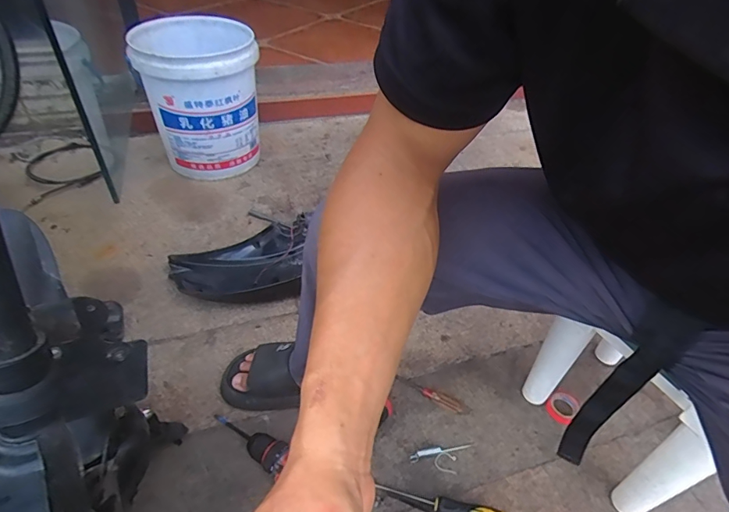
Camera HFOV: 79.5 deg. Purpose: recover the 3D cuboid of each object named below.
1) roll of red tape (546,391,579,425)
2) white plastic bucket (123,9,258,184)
[{"bbox_3d":[0.344,0.262,0.763,0.056,0.022,0.045,-32,54,-30],"label":"roll of red tape"},{"bbox_3d":[-0.427,-0.425,1.189,0.282,0.342,0.314,-9,44,-15],"label":"white plastic bucket"}]

